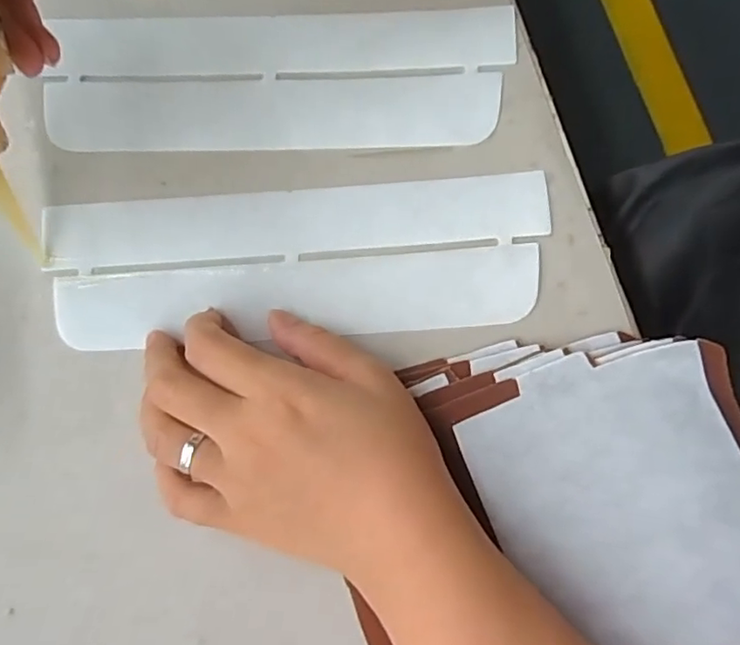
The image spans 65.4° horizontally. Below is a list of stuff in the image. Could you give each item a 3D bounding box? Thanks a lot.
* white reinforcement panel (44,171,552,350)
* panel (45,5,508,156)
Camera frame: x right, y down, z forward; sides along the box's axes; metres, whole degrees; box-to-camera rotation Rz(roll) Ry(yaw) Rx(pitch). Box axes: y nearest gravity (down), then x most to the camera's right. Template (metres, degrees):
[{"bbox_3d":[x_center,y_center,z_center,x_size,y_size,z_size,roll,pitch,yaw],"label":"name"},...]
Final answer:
[{"bbox_3d":[-0.034,-0.028,0.259,0.220,0.004,0.068,-3,80,2],"label":"white reinforcement panel"},{"bbox_3d":[-0.043,-0.116,0.274,0.214,0.005,0.069,-1,83,2],"label":"panel"}]

